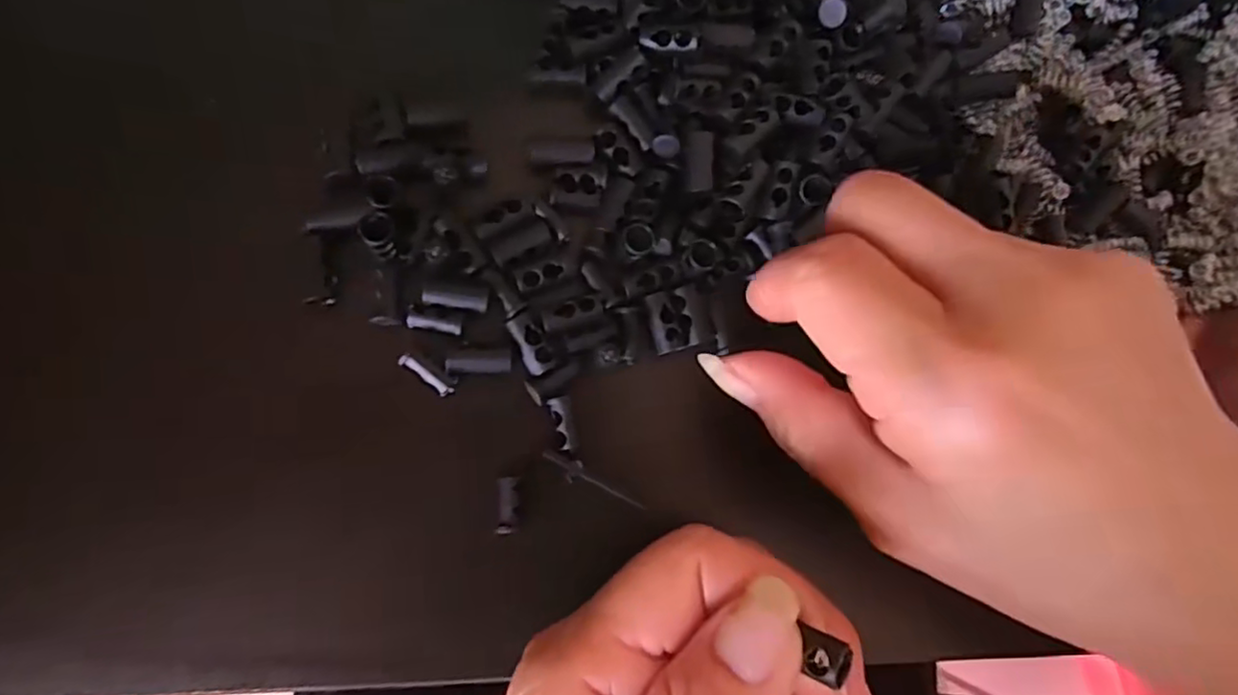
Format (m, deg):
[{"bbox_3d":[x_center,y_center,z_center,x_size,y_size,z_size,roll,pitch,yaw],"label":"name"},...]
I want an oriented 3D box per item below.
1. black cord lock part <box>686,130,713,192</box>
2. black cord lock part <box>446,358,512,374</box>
[{"bbox_3d":[0.024,-0.056,0.198,0.007,0.004,0.018,0,83,-13],"label":"black cord lock part"},{"bbox_3d":[-0.039,0.005,0.186,0.018,0.004,0.004,0,88,-9],"label":"black cord lock part"}]

